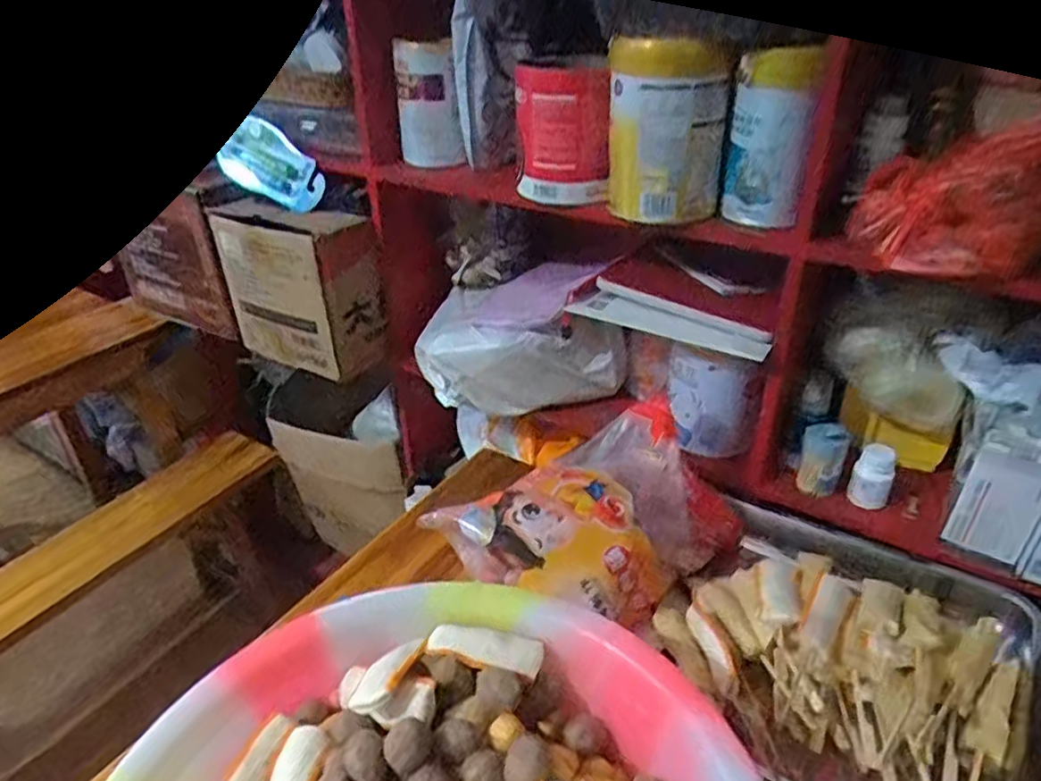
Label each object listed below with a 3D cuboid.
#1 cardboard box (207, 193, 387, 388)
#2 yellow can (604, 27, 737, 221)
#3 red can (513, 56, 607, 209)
[{"bbox_3d":[-0.344,-0.165,1.098,0.249,0.234,0.112,18,37,27],"label":"cardboard box"},{"bbox_3d":[0.150,-0.269,0.721,0.121,0.172,0.100,6,33,11],"label":"yellow can"},{"bbox_3d":[0.047,-0.293,0.794,0.090,0.150,0.103,-5,33,-6],"label":"red can"}]

